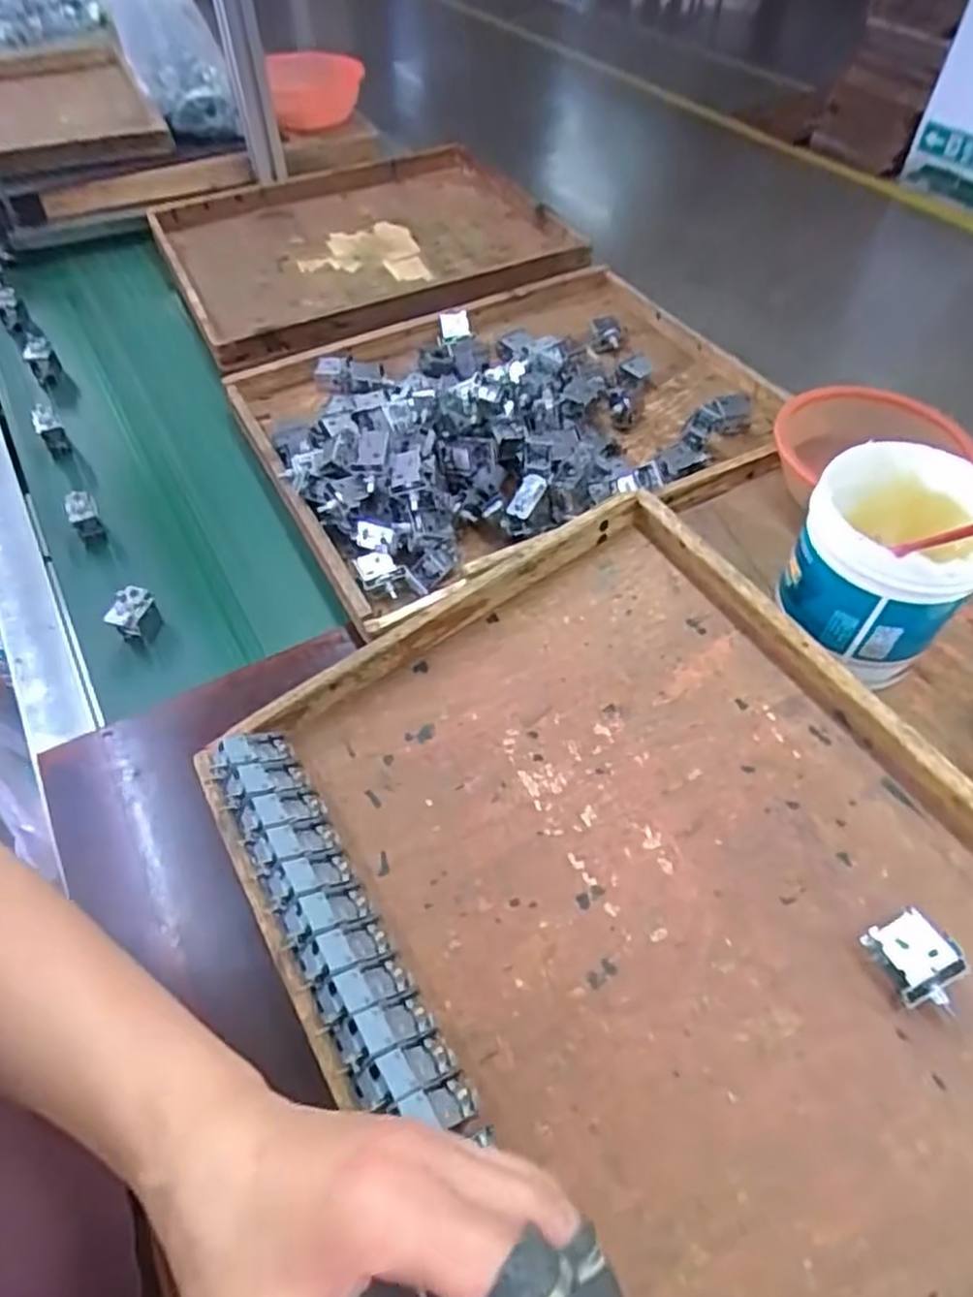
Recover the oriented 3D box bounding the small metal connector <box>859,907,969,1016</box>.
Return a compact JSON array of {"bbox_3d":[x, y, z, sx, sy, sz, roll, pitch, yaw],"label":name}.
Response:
[{"bbox_3d":[0.238,0.172,0.406,0.038,0.025,0.047,-23,61,-1],"label":"small metal connector"}]

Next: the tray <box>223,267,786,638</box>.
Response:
[{"bbox_3d":[0.026,-0.253,0.721,0.483,0.063,0.394,-19,55,-12],"label":"tray"}]

